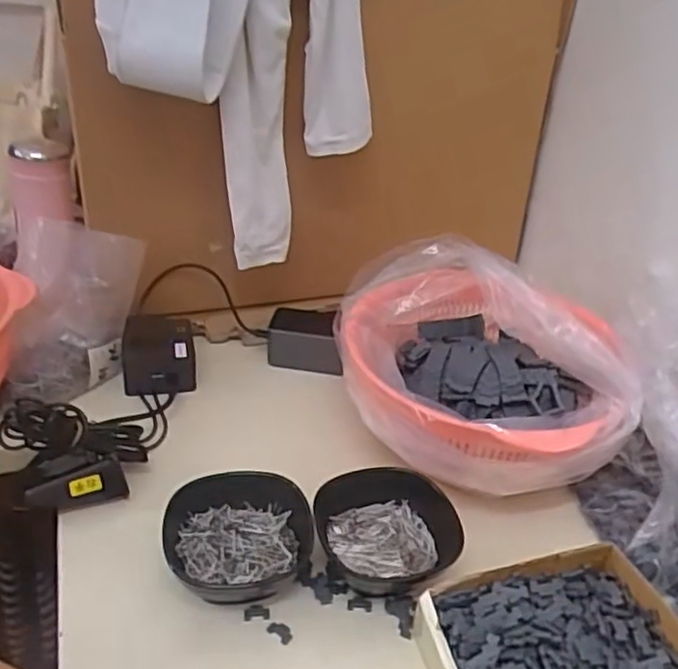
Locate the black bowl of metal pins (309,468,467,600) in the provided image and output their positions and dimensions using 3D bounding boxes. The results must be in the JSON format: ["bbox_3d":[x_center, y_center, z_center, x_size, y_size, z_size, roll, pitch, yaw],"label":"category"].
[{"bbox_3d":[0.041,0.160,0.530,0.111,0.051,0.107,4,32,-2],"label":"black bowl of metal pins"}]

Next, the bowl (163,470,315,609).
[{"bbox_3d":[-0.078,0.164,0.519,0.112,0.060,0.105,4,32,-2],"label":"bowl"}]

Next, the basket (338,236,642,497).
[{"bbox_3d":[0.124,0.030,0.620,0.258,0.118,0.220,14,33,13],"label":"basket"}]

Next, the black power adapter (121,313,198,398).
[{"bbox_3d":[-0.186,0.022,0.701,0.070,0.054,0.072,-4,33,-15],"label":"black power adapter"}]

